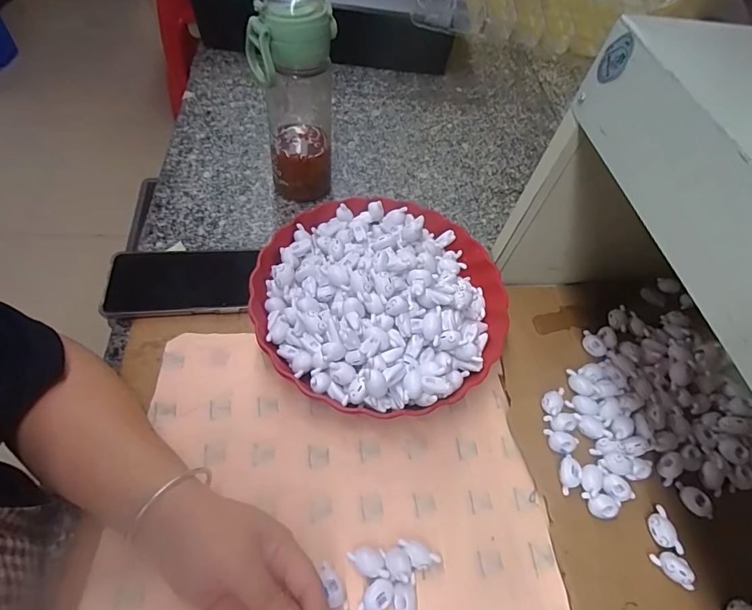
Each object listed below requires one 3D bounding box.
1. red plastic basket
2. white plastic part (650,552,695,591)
[{"bbox_3d":[0.007,-0.007,0.418,0.240,0.072,0.239,13,55,3],"label":"red plastic basket"},{"bbox_3d":[0.236,0.206,0.331,0.017,0.010,0.033,-35,66,-26],"label":"white plastic part"}]

